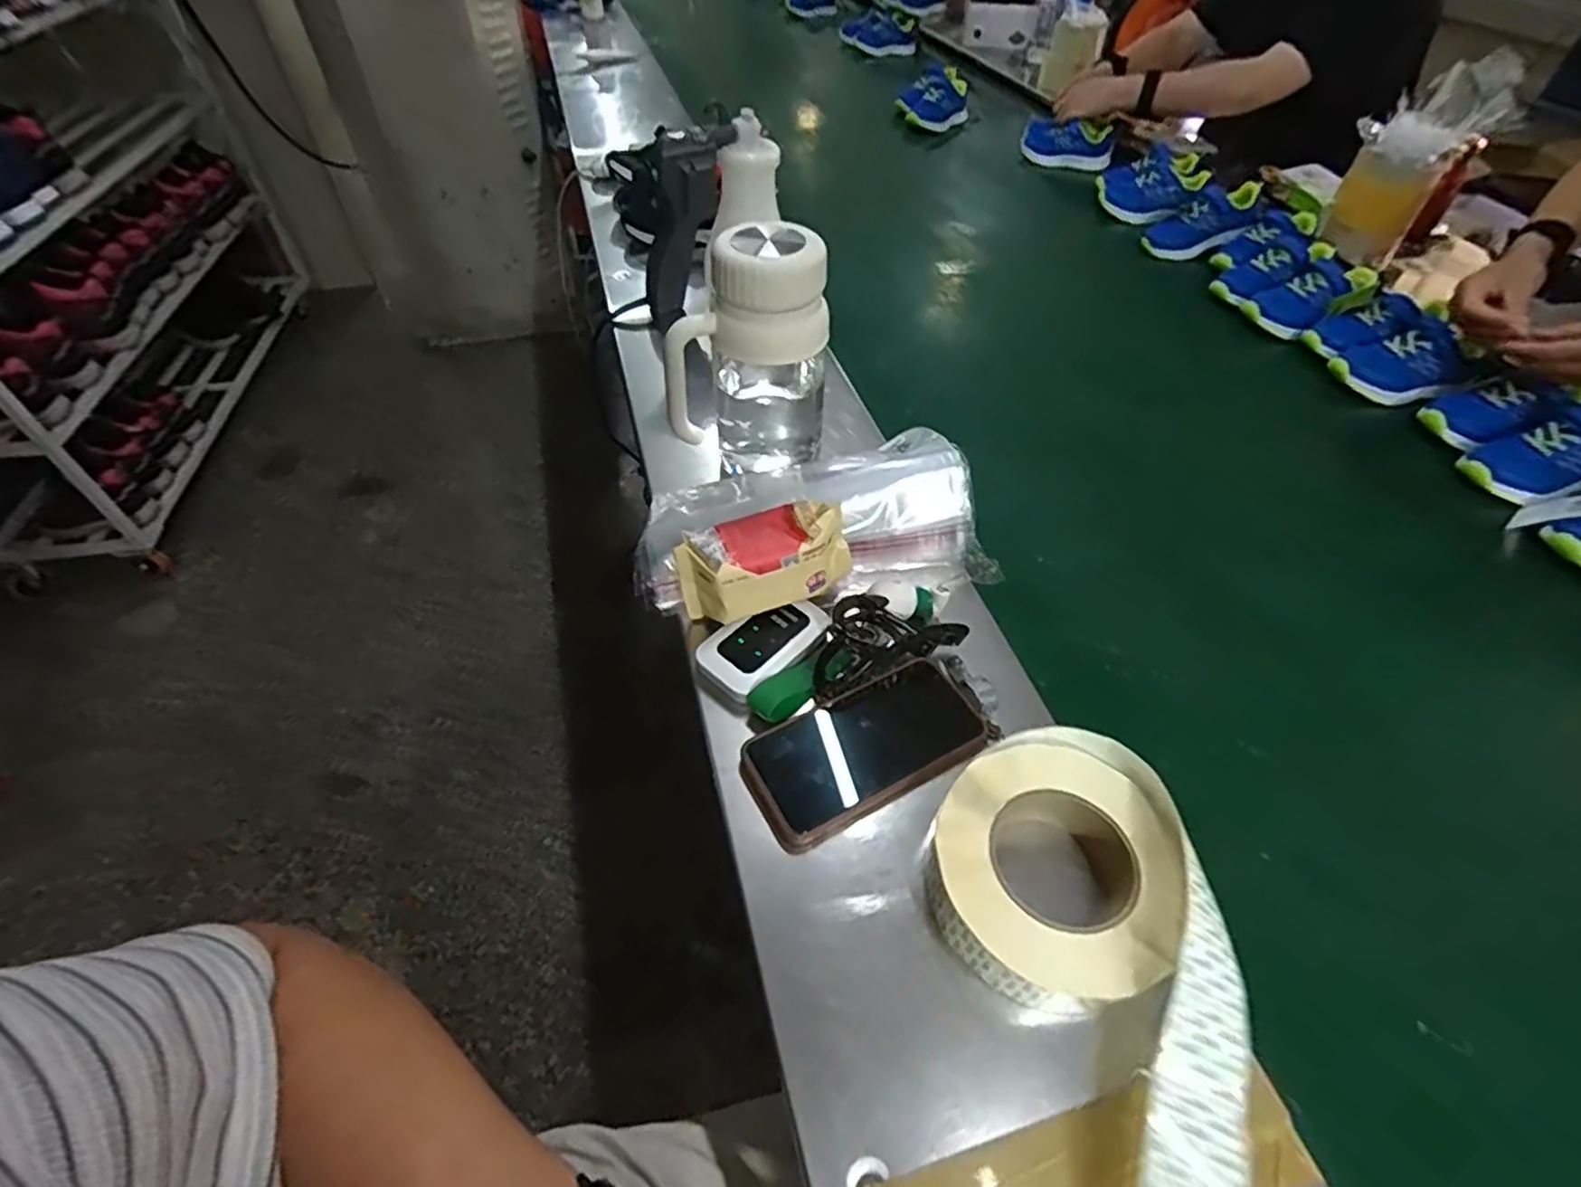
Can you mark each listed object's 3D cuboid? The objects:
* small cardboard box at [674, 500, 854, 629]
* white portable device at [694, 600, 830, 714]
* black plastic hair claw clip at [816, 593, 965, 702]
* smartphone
[{"bbox_3d":[-0.018,-0.024,0.538,0.132,0.057,0.063,-14,51,-13],"label":"small cardboard box"},{"bbox_3d":[-0.022,0.040,0.530,0.056,0.029,0.096,34,56,25],"label":"white portable device"},{"bbox_3d":[0.064,0.030,0.518,0.113,0.038,0.061,-17,52,-15],"label":"black plastic hair claw clip"},{"bbox_3d":[0.051,0.102,0.475,0.163,0.016,0.079,-23,53,-20],"label":"smartphone"}]

